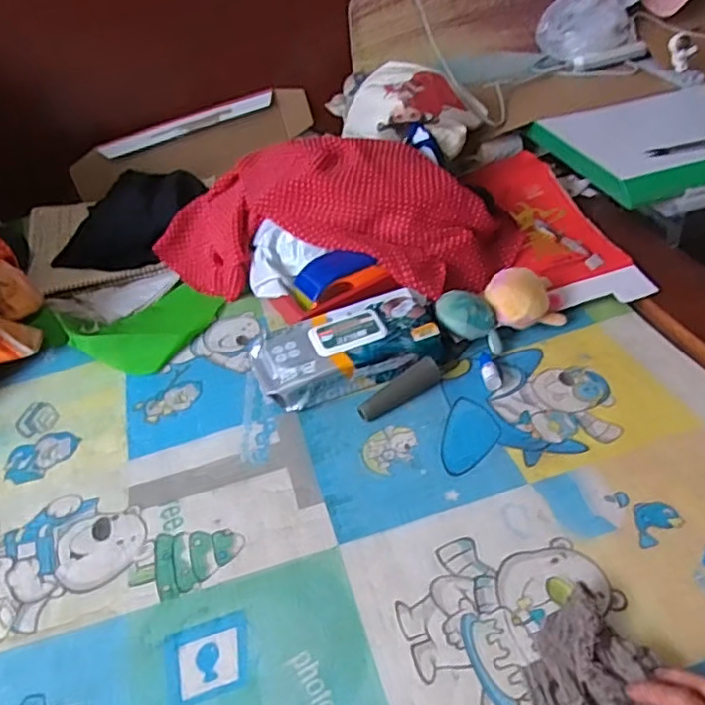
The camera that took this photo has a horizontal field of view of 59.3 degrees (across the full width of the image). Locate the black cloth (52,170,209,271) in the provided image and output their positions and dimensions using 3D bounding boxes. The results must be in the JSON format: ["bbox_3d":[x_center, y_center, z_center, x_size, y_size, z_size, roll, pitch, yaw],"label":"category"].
[{"bbox_3d":[-0.402,-0.243,1.123,0.233,0.044,0.216,3,67,21],"label":"black cloth"}]

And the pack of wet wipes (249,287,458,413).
[{"bbox_3d":[0.000,-0.003,0.831,0.260,0.072,0.113,-15,40,-7],"label":"pack of wet wipes"}]

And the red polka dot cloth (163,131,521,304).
[{"bbox_3d":[-0.041,-0.211,0.975,0.572,0.168,0.241,3,41,17],"label":"red polka dot cloth"}]

